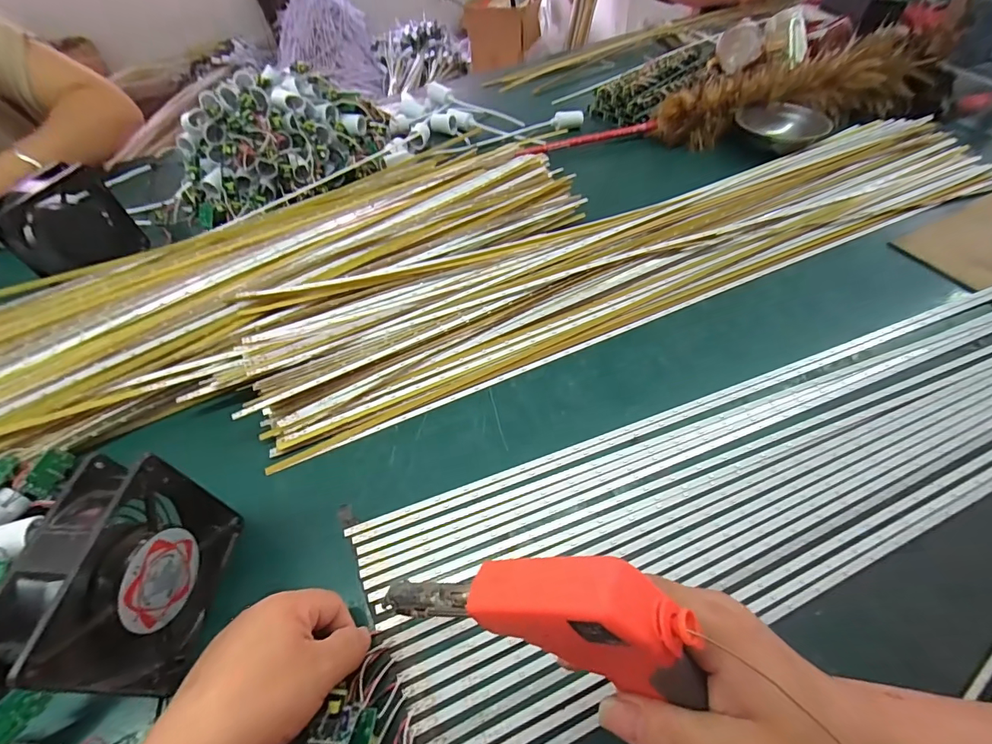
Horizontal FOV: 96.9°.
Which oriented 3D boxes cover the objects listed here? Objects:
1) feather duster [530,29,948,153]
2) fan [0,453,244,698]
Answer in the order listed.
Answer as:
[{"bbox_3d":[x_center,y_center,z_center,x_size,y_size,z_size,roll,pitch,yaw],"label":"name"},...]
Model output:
[{"bbox_3d":[0.382,-0.429,0.695,0.686,0.079,0.165,-12,53,-5],"label":"feather duster"},{"bbox_3d":[-0.230,0.128,0.279,0.037,0.118,0.120,1,52,5],"label":"fan"}]

